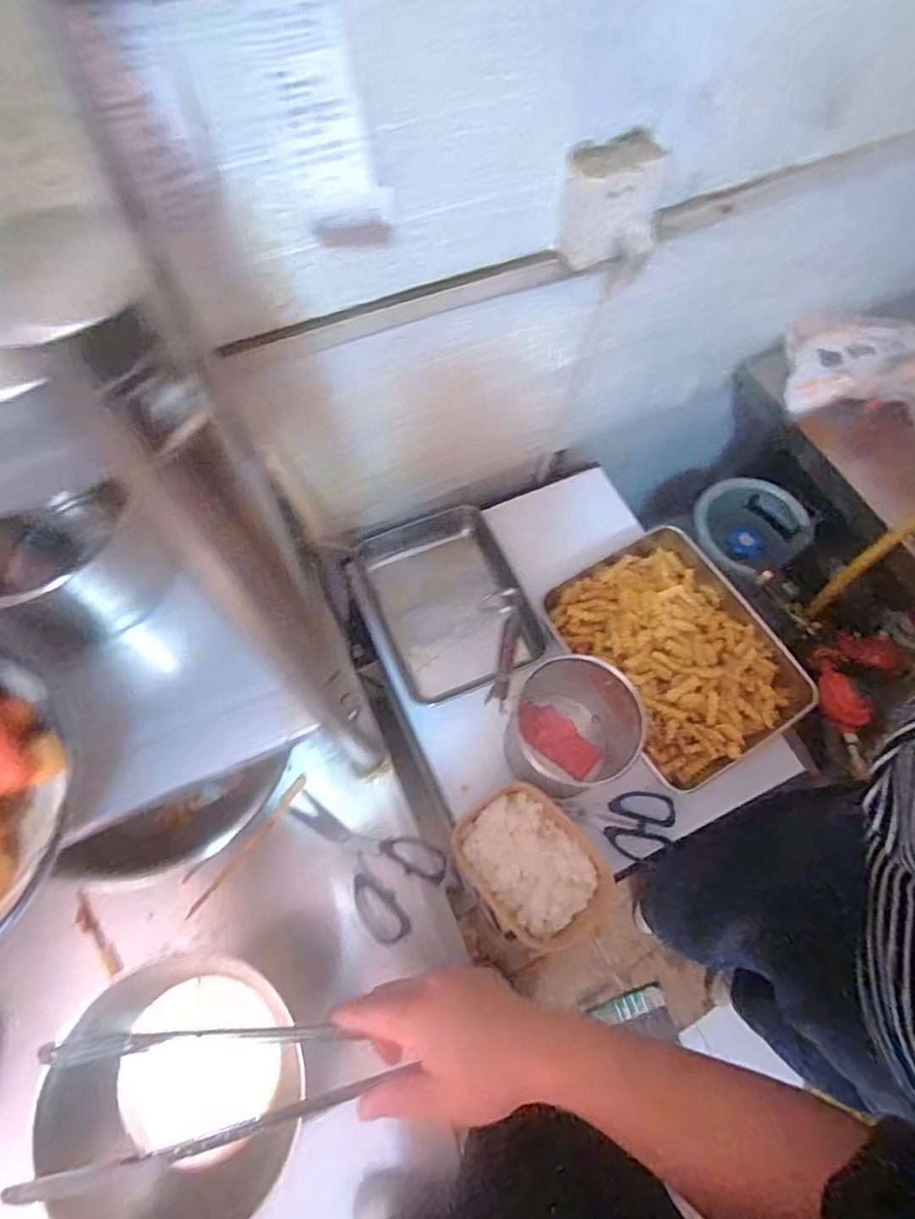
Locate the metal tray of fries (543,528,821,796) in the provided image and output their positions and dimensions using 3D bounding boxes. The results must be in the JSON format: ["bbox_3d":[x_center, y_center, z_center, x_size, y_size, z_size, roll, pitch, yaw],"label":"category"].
[{"bbox_3d":[0.282,0.051,0.782,0.230,0.048,0.302,-27,69,-13],"label":"metal tray of fries"}]

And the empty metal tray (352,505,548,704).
[{"bbox_3d":[-0.015,-0.011,0.821,0.193,0.065,0.250,-21,67,-11],"label":"empty metal tray"}]

